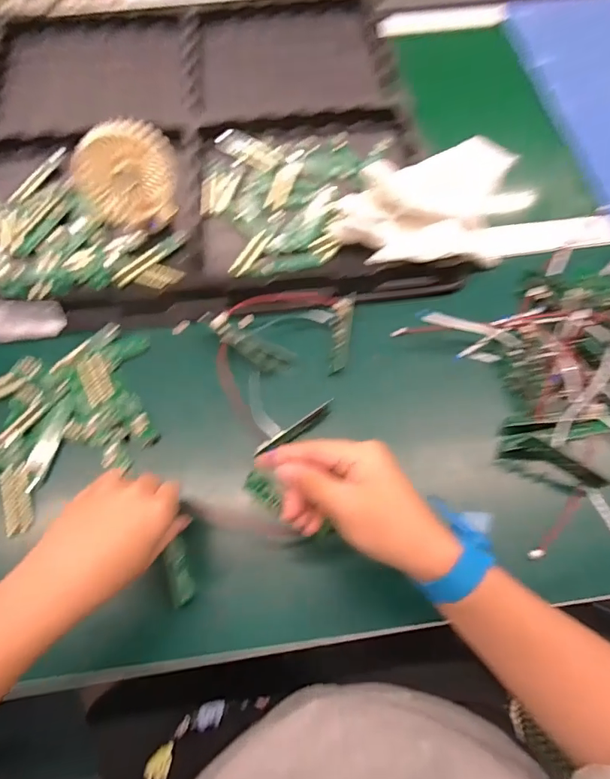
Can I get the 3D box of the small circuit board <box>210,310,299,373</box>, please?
[{"bbox_3d":[-0.052,-0.042,0.442,0.085,0.013,0.030,32,80,7],"label":"small circuit board"}]

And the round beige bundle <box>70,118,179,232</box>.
[{"bbox_3d":[-0.181,-0.213,0.467,0.097,0.104,0.037,-22,66,-10],"label":"round beige bundle"}]

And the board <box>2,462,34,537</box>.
[{"bbox_3d":[-0.248,0.095,0.392,0.021,0.005,0.057,-6,81,-32],"label":"board"}]

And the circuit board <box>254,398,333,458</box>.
[{"bbox_3d":[-0.008,0.036,0.412,0.082,0.016,0.008,-32,68,-19],"label":"circuit board"}]

